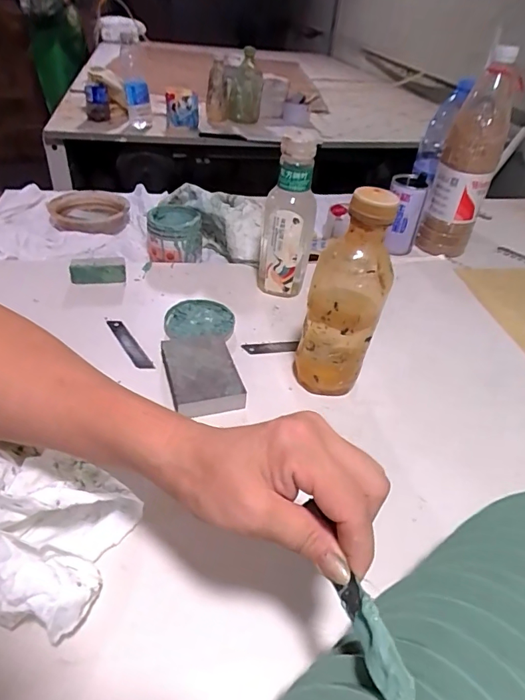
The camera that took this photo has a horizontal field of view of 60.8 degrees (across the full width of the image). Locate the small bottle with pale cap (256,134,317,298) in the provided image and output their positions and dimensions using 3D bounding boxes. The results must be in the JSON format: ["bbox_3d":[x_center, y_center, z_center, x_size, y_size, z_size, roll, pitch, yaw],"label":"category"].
[{"bbox_3d":[0.032,-0.159,0.566,0.064,0.194,0.048,6,40,0],"label":"small bottle with pale cap"}]

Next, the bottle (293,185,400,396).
[{"bbox_3d":[0.076,-0.043,0.431,0.069,0.207,0.060,1,40,-5],"label":"bottle"}]

